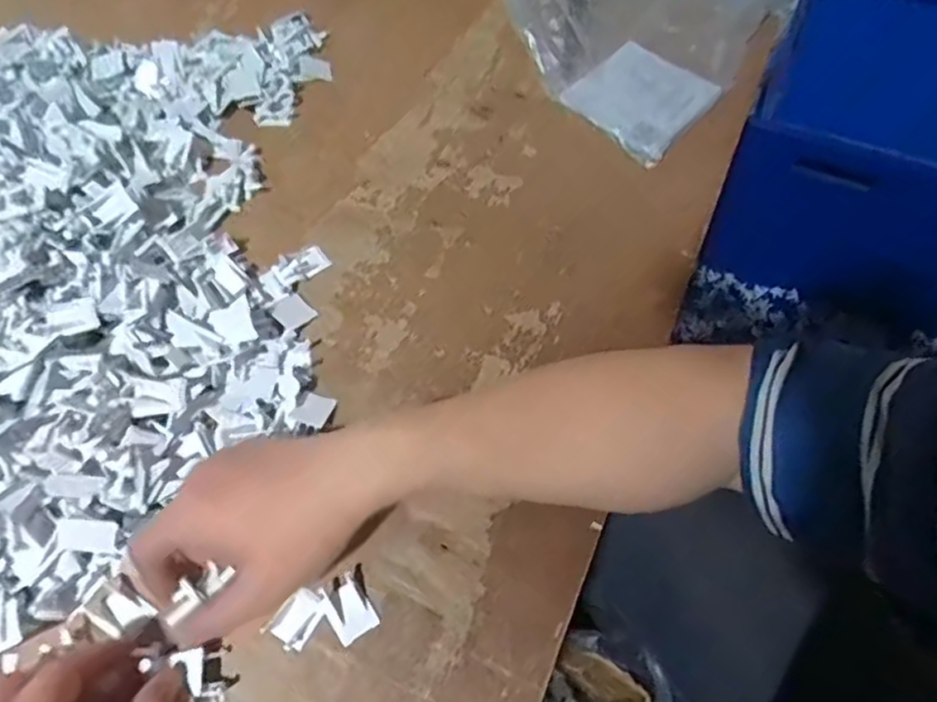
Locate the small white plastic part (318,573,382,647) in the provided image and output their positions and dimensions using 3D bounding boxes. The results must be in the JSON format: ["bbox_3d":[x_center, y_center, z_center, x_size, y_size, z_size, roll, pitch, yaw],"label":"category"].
[{"bbox_3d":[-0.069,0.149,0.380,0.024,0.009,0.033,-30,65,-16],"label":"small white plastic part"}]

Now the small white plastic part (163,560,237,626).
[{"bbox_3d":[-0.154,0.134,0.366,0.039,0.009,0.015,-37,67,-13],"label":"small white plastic part"}]

